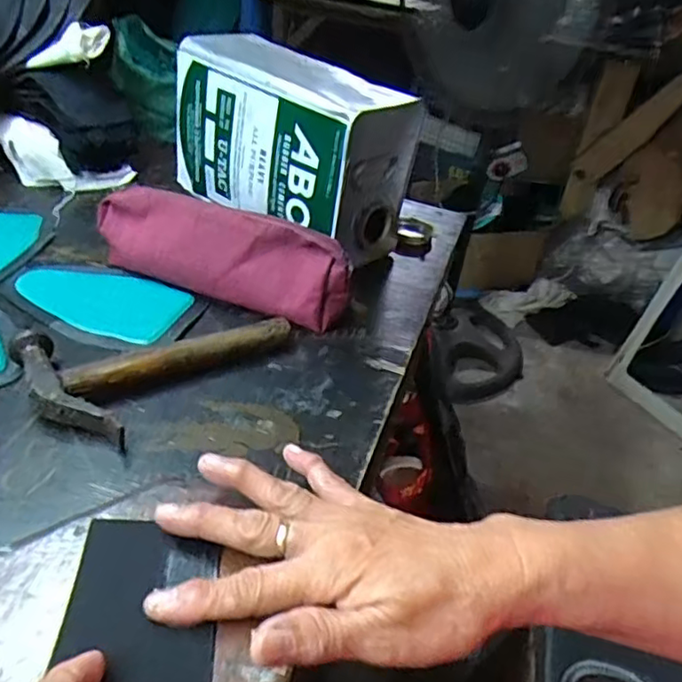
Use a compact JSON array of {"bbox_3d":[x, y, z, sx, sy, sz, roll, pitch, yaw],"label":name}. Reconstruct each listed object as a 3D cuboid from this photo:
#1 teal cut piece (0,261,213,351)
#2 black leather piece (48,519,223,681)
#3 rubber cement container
[{"bbox_3d":[-0.198,-0.033,0.518,0.159,0.005,0.092,17,37,13],"label":"teal cut piece"},{"bbox_3d":[-0.088,0.136,0.270,0.066,0.007,0.142,2,36,-8],"label":"black leather piece"},{"bbox_3d":[-0.055,-0.192,0.632,0.237,0.160,0.115,29,41,28],"label":"rubber cement container"}]

